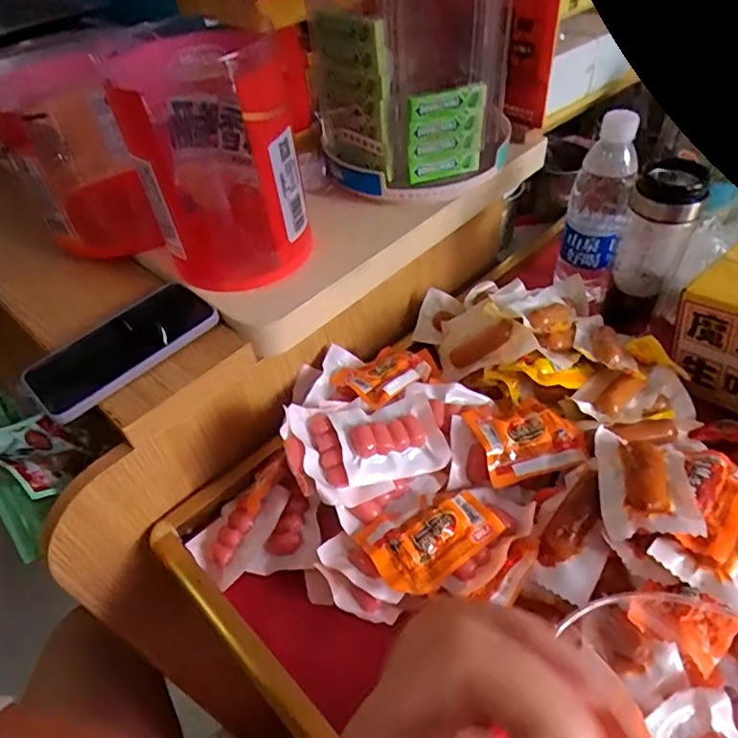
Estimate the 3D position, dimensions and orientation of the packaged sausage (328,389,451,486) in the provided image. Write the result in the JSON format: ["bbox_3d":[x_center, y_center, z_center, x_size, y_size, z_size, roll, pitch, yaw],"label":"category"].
[{"bbox_3d":[0.017,0.056,0.449,0.087,0.018,0.069,-4,54,-19],"label":"packaged sausage"}]

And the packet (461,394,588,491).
[{"bbox_3d":[0.130,0.054,0.449,0.088,0.022,0.069,-14,46,-8],"label":"packet"}]

